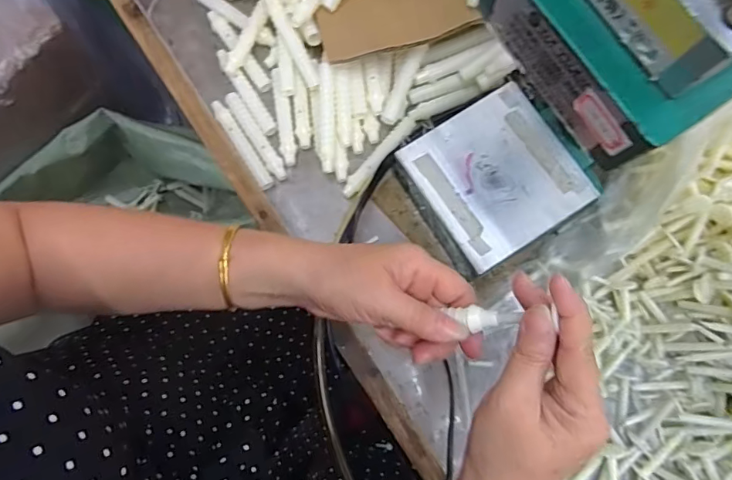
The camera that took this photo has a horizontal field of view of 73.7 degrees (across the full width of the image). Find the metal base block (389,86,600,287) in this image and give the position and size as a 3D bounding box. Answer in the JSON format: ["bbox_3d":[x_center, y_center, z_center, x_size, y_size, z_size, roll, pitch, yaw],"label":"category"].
[{"bbox_3d":[0.106,-0.048,0.421,0.127,0.048,0.124,-30,80,-5],"label":"metal base block"}]

